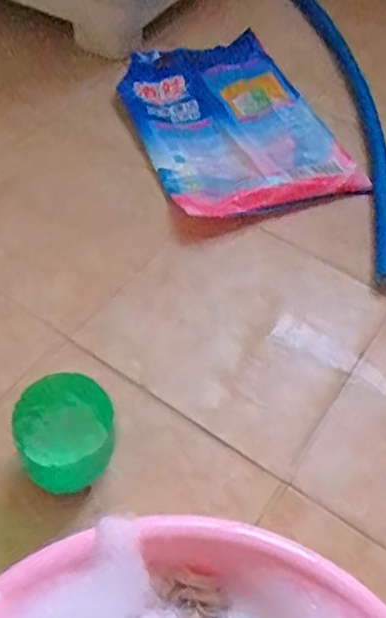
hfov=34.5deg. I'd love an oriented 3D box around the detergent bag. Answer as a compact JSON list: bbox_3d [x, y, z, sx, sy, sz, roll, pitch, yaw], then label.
[{"bbox_3d":[0.053,-0.297,0.970,0.279,0.031,0.404,-16,58,-16],"label":"detergent bag"}]

